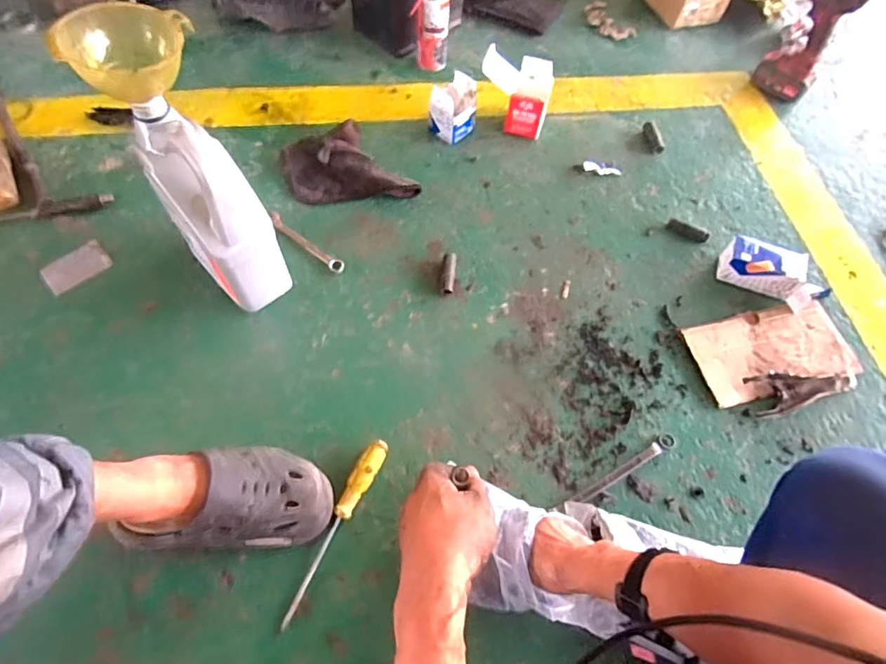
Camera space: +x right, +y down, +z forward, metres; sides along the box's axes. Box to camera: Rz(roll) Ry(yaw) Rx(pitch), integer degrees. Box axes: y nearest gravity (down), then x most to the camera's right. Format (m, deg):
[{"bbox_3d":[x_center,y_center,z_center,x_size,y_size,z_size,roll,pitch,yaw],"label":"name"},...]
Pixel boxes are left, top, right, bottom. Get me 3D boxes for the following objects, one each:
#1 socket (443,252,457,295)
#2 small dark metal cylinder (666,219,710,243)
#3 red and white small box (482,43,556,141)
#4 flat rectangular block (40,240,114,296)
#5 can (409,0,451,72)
[{"bbox_3d":[0.010,-0.100,0.876,0.021,0.022,0.081,6,64,0],"label":"socket"},{"bbox_3d":[0.464,-0.190,0.951,0.081,0.019,0.024,21,65,8],"label":"small dark metal cylinder"},{"bbox_3d":[0.147,-0.484,1.023,0.141,0.126,0.107,12,64,3],"label":"red and white small box"},{"bbox_3d":[-0.624,-0.112,0.856,0.068,0.005,0.101,44,64,13],"label":"flat rectangular block"},{"bbox_3d":[-0.028,-0.661,1.085,0.081,0.159,0.054,-11,65,-8],"label":"can"}]

